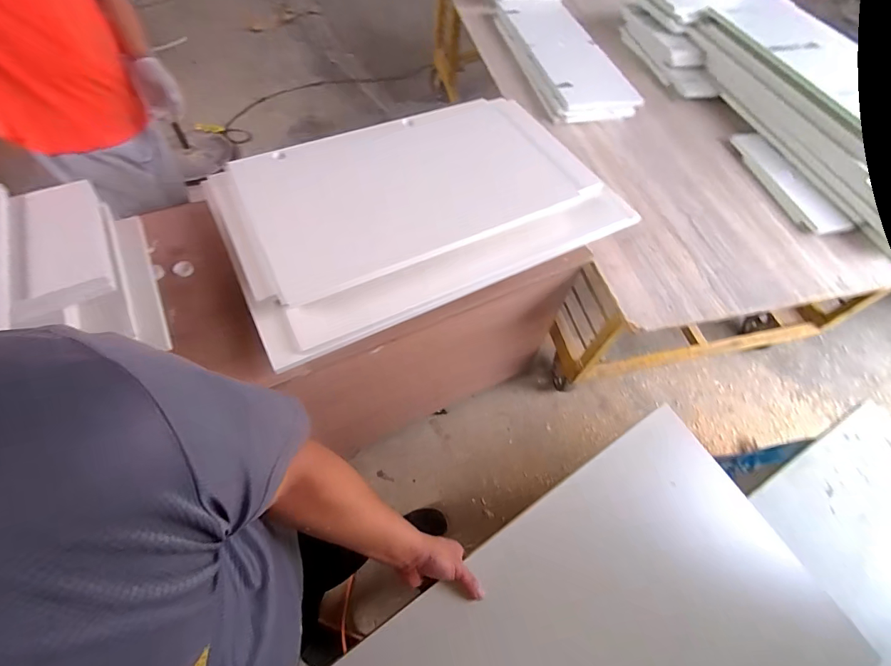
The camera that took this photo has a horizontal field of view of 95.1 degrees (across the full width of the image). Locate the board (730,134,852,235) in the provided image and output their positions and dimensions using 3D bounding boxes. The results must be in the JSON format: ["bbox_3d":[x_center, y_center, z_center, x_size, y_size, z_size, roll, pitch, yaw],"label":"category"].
[{"bbox_3d":[1.044,-0.467,1.250,0.102,0.024,0.429,-20,65,4],"label":"board"}]

